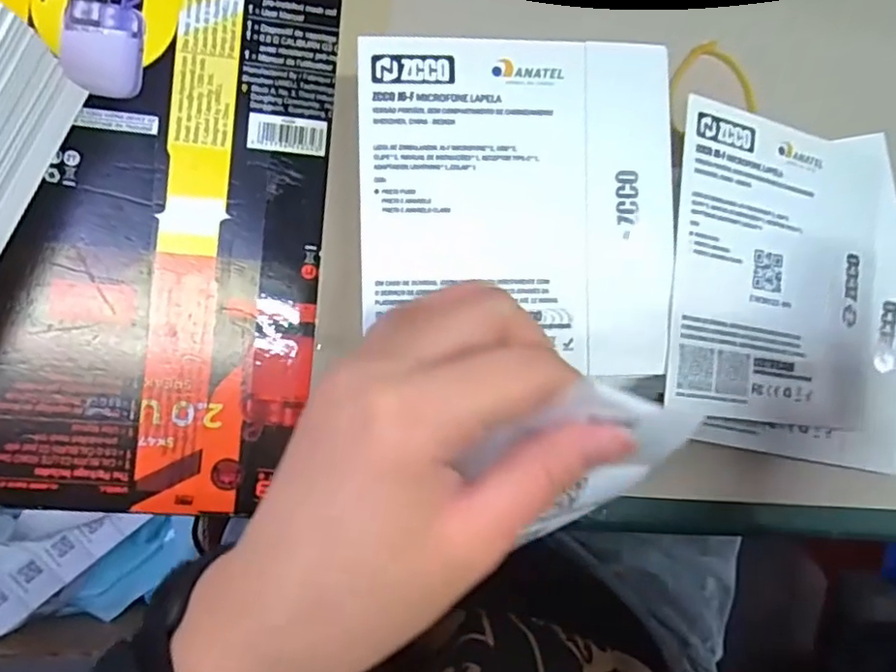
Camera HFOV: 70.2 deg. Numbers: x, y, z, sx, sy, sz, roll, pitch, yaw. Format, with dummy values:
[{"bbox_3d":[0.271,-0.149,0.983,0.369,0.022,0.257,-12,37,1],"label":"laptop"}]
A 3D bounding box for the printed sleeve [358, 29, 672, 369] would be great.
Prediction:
[{"bbox_3d":[0.027,-0.047,0.227,0.112,0.005,0.114,1,88,-7],"label":"printed sleeve"}]

